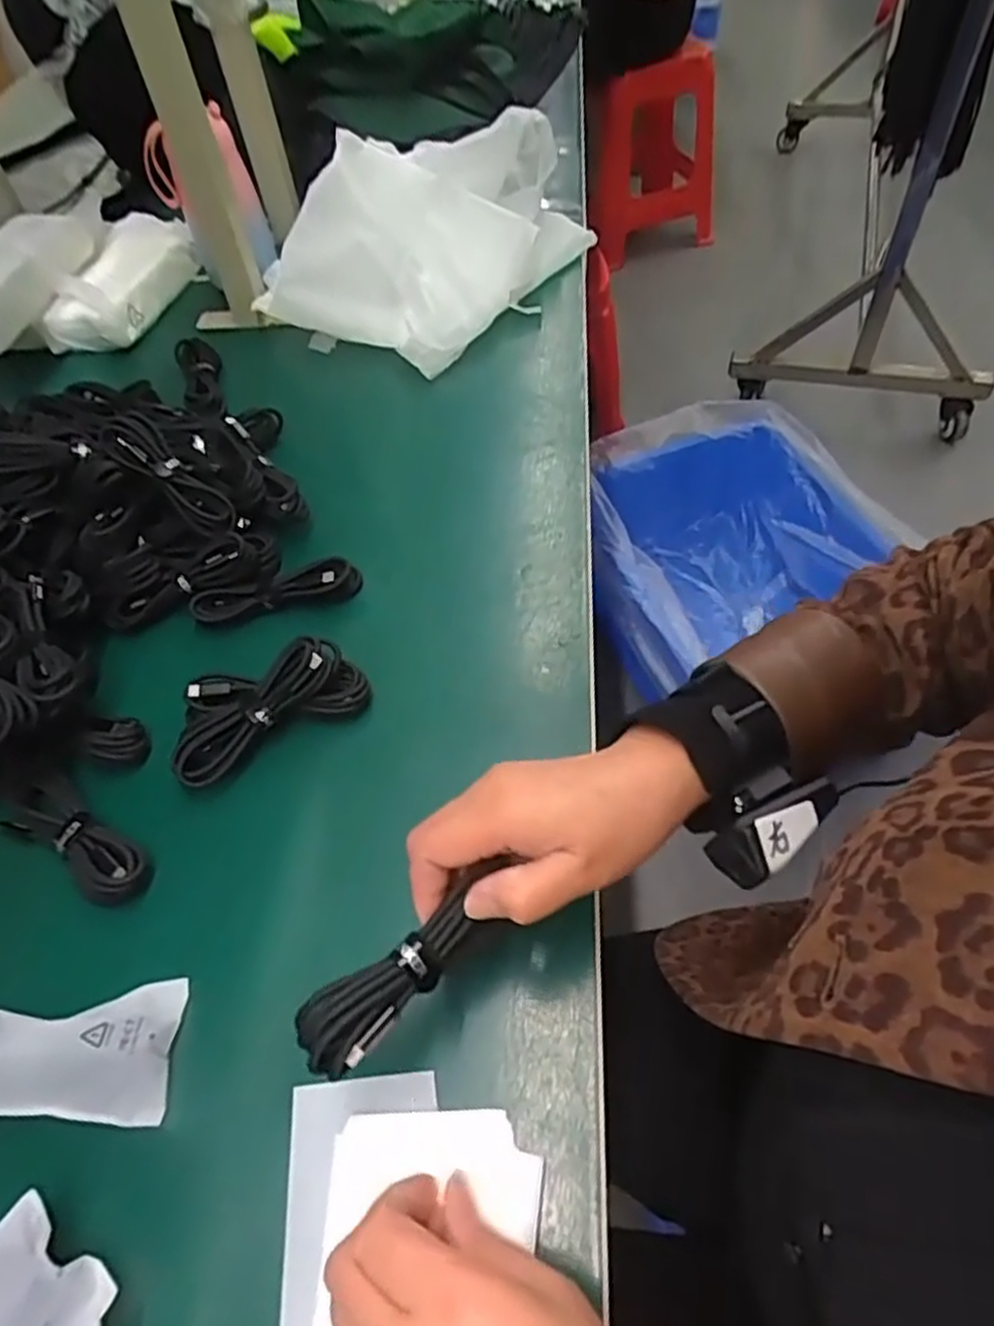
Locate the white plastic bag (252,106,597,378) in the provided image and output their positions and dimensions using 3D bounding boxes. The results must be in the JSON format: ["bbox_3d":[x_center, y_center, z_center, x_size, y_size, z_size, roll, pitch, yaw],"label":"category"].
[{"bbox_3d":[-0.056,-0.407,0.695,0.218,0.118,0.315,35,65,26],"label":"white plastic bag"}]

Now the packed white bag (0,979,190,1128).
[{"bbox_3d":[-0.231,0.184,0.340,0.149,0.033,0.058,-6,54,1],"label":"packed white bag"}]

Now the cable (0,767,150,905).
[{"bbox_3d":[-0.243,0.097,0.417,0.108,0.019,0.039,24,60,21],"label":"cable"}]

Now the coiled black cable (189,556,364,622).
[{"bbox_3d":[-0.154,-0.051,0.509,0.114,0.025,0.023,-10,54,-2],"label":"coiled black cable"}]

